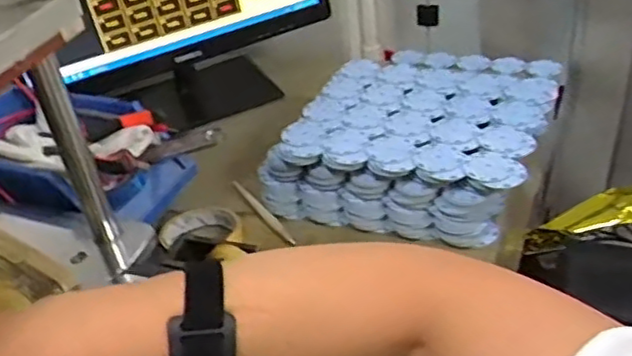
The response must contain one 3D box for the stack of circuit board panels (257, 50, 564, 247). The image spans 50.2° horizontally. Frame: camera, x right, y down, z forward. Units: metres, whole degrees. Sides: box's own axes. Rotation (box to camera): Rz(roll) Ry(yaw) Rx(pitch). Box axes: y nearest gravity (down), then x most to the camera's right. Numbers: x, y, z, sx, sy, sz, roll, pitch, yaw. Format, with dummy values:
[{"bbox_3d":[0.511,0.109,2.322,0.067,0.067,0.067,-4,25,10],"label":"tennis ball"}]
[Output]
[{"bbox_3d":[0.106,-0.037,0.756,0.270,0.093,0.220,14,41,26],"label":"stack of circuit board panels"}]

